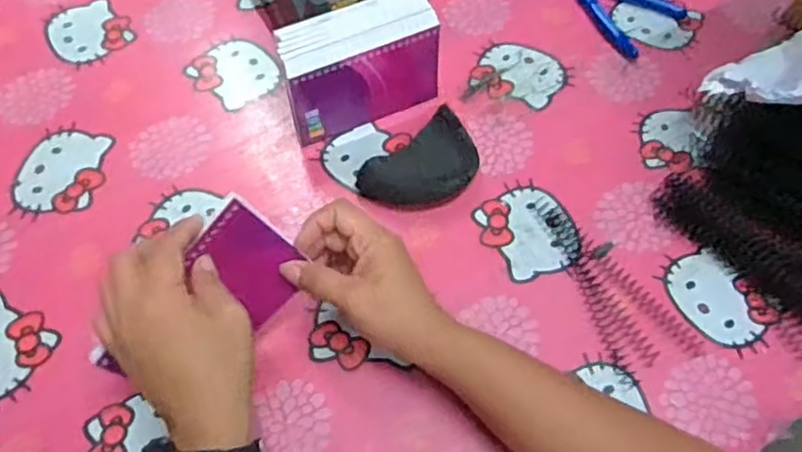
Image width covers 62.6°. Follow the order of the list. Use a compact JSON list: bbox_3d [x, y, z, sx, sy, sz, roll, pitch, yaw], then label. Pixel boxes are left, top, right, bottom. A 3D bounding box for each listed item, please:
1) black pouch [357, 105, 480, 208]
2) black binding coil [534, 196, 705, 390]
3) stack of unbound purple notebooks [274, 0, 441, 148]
[{"bbox_3d":[0.018,-0.046,0.545,0.101,0.019,0.065,-35,67,-19],"label":"black pouch"},{"bbox_3d":[0.149,0.043,0.503,0.059,0.011,0.157,-27,65,-15],"label":"black binding coil"},{"bbox_3d":[-0.033,-0.135,0.558,0.143,0.085,0.071,-25,64,-14],"label":"stack of unbound purple notebooks"}]

